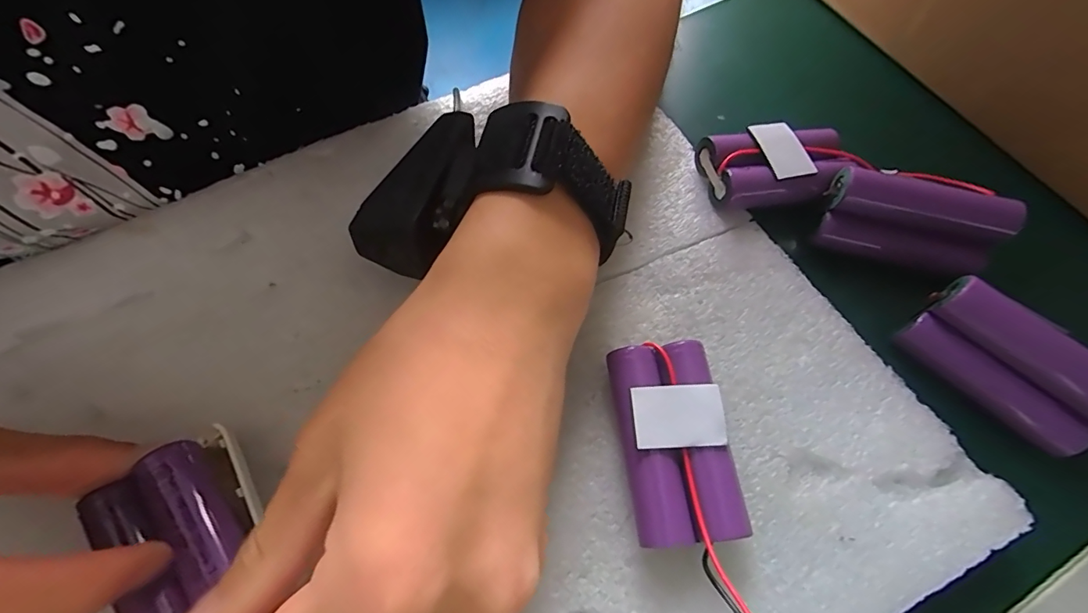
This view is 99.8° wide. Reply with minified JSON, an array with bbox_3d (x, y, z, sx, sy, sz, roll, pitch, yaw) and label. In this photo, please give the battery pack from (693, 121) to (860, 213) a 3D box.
[{"bbox_3d":[0.105,-0.064,0.207,0.063,0.014,0.035,-11,67,-4],"label":"battery pack"}]

